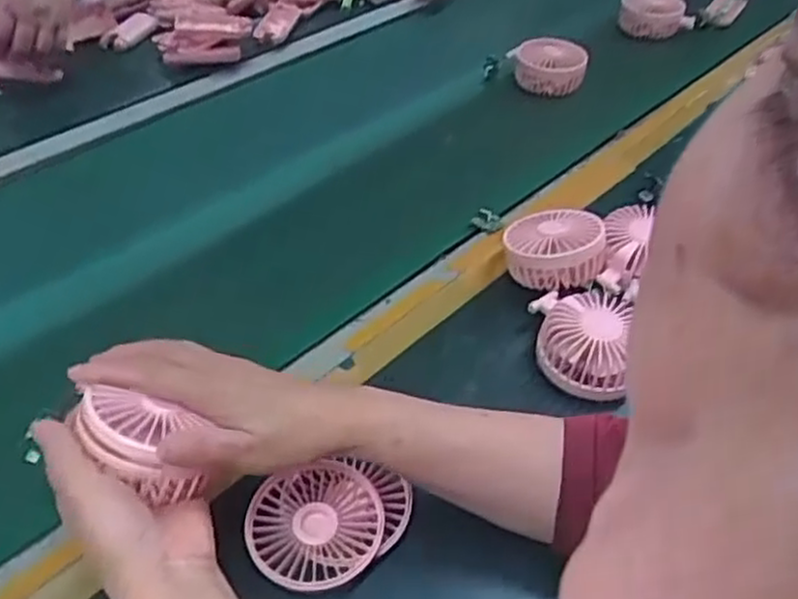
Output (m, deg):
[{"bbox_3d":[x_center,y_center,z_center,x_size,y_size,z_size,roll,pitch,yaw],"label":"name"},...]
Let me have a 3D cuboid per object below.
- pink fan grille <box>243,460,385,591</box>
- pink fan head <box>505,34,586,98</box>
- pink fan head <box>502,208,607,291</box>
[{"bbox_3d":[-0.056,0.148,0.503,0.086,0.010,0.089,1,43,-1],"label":"pink fan grille"},{"bbox_3d":[0.190,-0.303,0.960,0.094,0.033,0.089,9,43,8],"label":"pink fan head"},{"bbox_3d":[0.139,-0.050,0.678,0.086,0.045,0.086,9,43,8],"label":"pink fan head"}]

